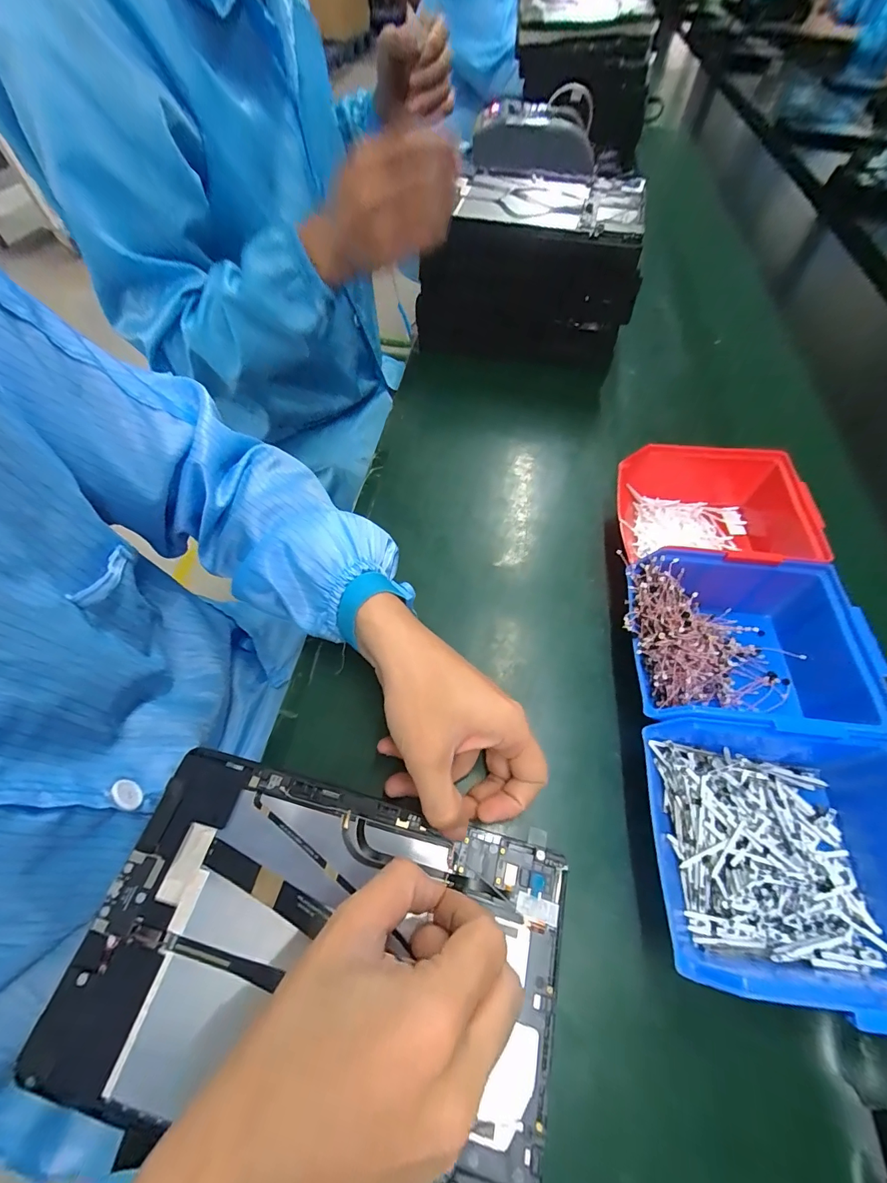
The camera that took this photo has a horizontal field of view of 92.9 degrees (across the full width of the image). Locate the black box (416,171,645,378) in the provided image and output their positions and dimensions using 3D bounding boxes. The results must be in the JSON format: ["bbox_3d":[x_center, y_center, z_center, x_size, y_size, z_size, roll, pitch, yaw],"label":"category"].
[{"bbox_3d":[0.113,-0.376,0.514,0.234,0.147,0.160,23,61,11],"label":"black box"}]

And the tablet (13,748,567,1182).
[{"bbox_3d":[-0.063,0.186,0.216,0.237,0.015,0.148,11,59,9],"label":"tablet"}]

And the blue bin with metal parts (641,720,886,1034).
[{"bbox_3d":[0.199,0.143,0.232,0.156,0.063,0.125,4,59,0],"label":"blue bin with metal parts"}]

